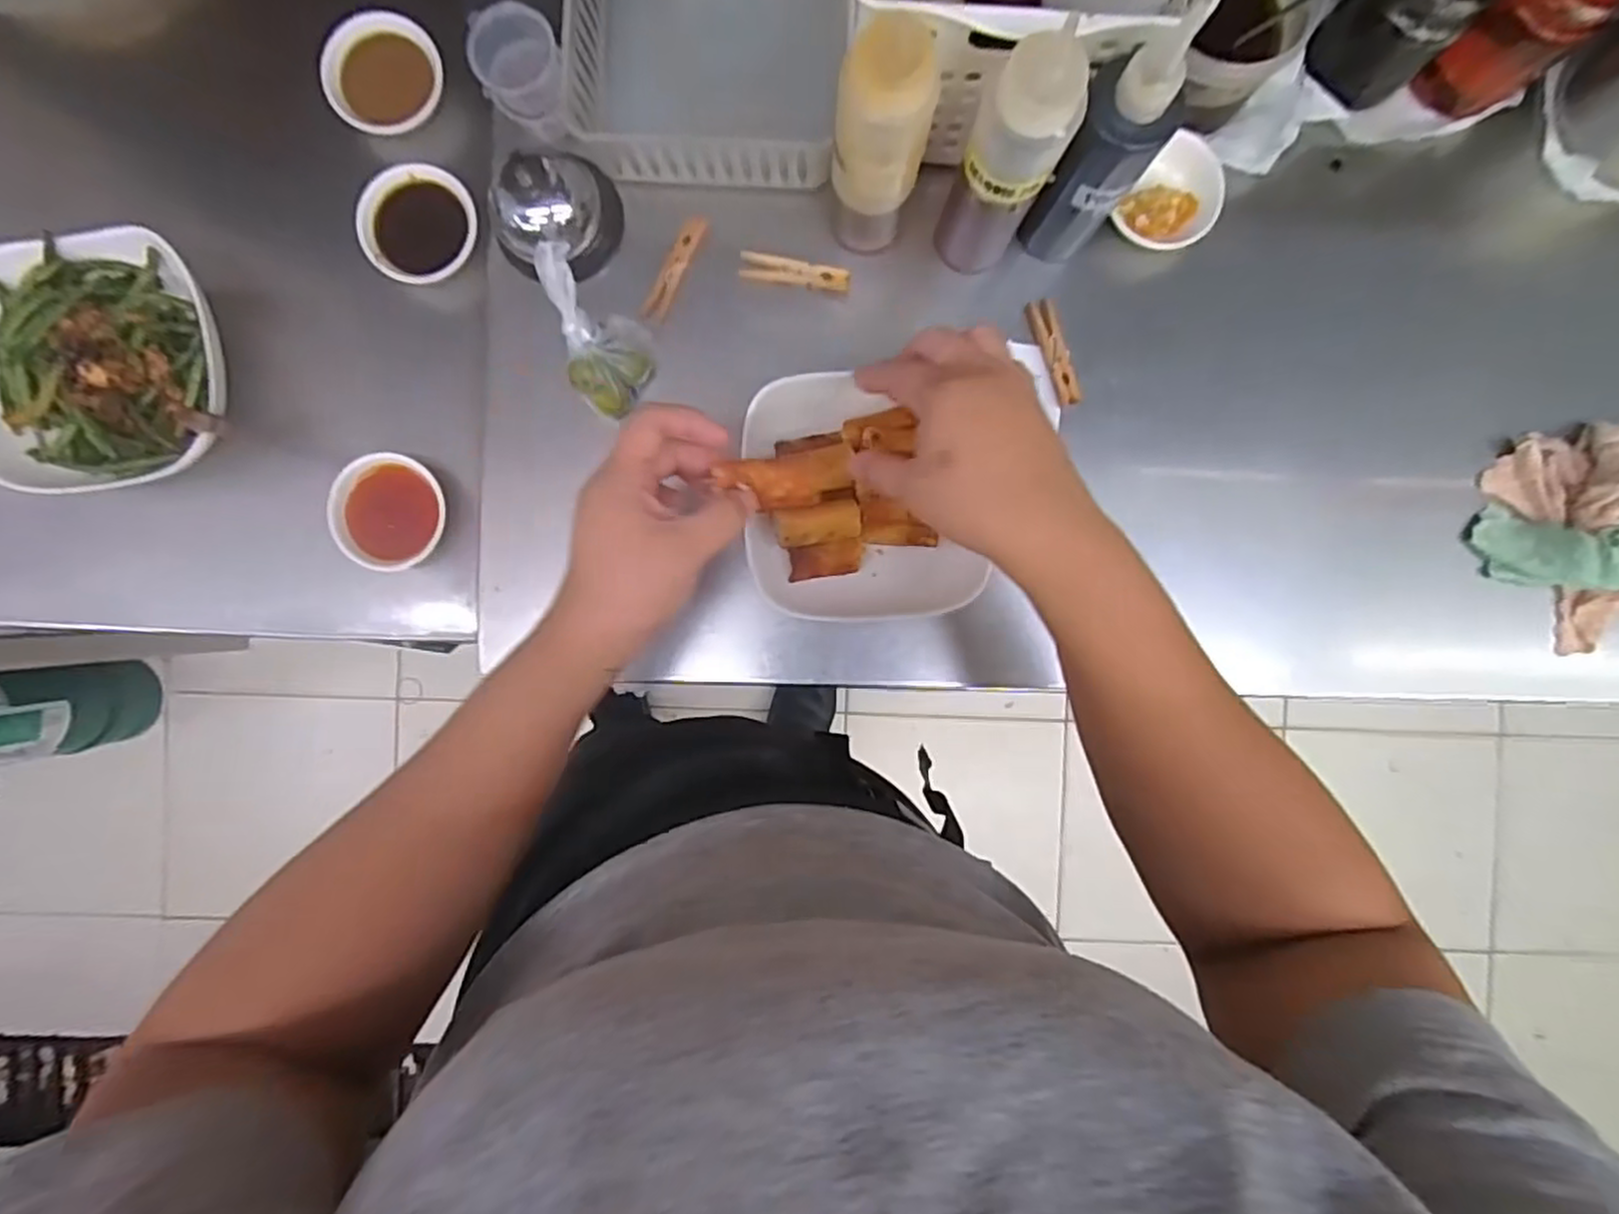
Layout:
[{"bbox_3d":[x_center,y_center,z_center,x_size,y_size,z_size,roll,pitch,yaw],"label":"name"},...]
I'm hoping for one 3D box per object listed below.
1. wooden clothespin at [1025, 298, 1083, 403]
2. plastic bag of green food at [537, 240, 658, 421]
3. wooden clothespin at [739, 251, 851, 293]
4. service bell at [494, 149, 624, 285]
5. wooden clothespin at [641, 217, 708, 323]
[{"bbox_3d":[0.159,-0.165,0.475,0.017,0.011,0.070,-18,91,-1],"label":"wooden clothespin"},{"bbox_3d":[-0.129,-0.169,0.454,0.051,0.058,0.092,-24,91,-1],"label":"plastic bag of green food"},{"bbox_3d":[-0.009,-0.212,0.468,0.069,0.013,0.015,6,91,-2],"label":"wooden clothespin"},{"bbox_3d":[-0.159,-0.248,0.450,0.068,0.046,0.073,21,90,-2],"label":"service bell"},{"bbox_3d":[-0.085,-0.220,0.474,0.014,0.011,0.075,29,90,-2],"label":"wooden clothespin"}]

